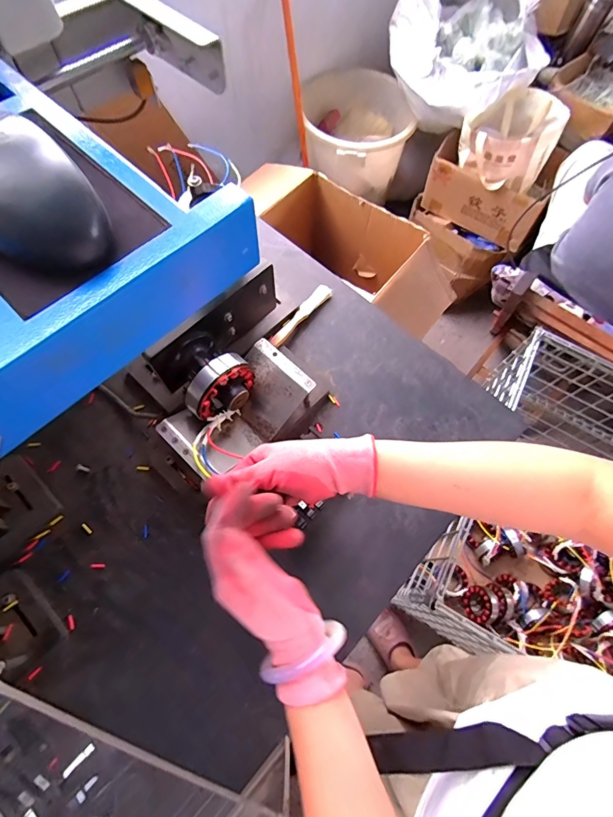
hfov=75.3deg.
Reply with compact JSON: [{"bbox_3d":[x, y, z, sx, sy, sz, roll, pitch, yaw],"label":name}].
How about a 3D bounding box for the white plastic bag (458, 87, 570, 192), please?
[{"bbox_3d":[0.587,-0.785,1.159,0.257,0.175,0.200,24,68,8],"label":"white plastic bag"}]

